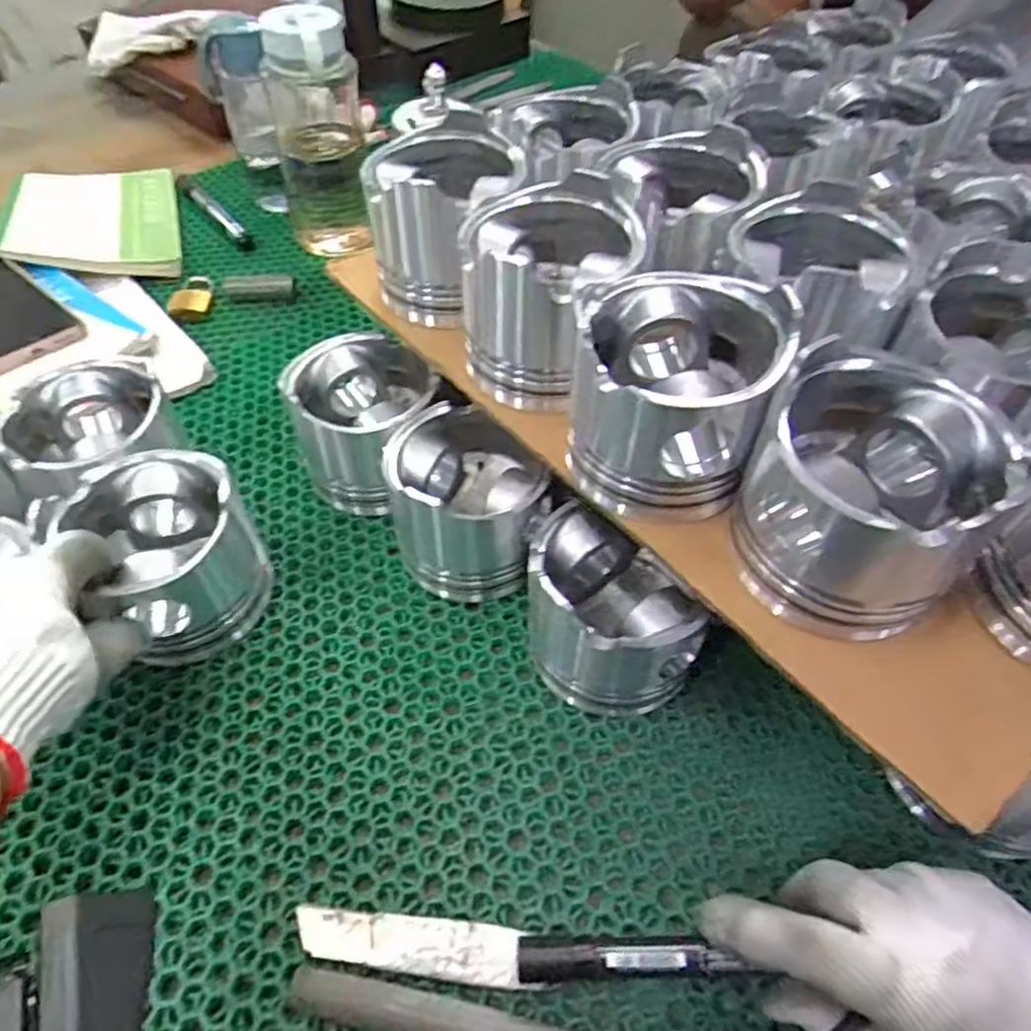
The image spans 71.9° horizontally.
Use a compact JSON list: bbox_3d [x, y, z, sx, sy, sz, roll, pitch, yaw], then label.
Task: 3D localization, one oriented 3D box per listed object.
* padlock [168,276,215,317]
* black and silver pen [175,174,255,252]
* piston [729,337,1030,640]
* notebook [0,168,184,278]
[{"bbox_3d":[-0.270,-0.188,0.601,0.031,0.010,0.058,3,52,1],"label":"padlock"},{"bbox_3d":[-0.294,-0.298,0.695,0.019,0.012,0.152,-33,57,-24],"label":"black and silver pen"},{"bbox_3d":[0.149,-0.012,0.297,0.092,0.090,0.094,0,50,1],"label":"piston"},{"bbox_3d":[-0.397,-0.282,0.668,0.144,0.016,0.197,-5,46,-25],"label":"notebook"}]

